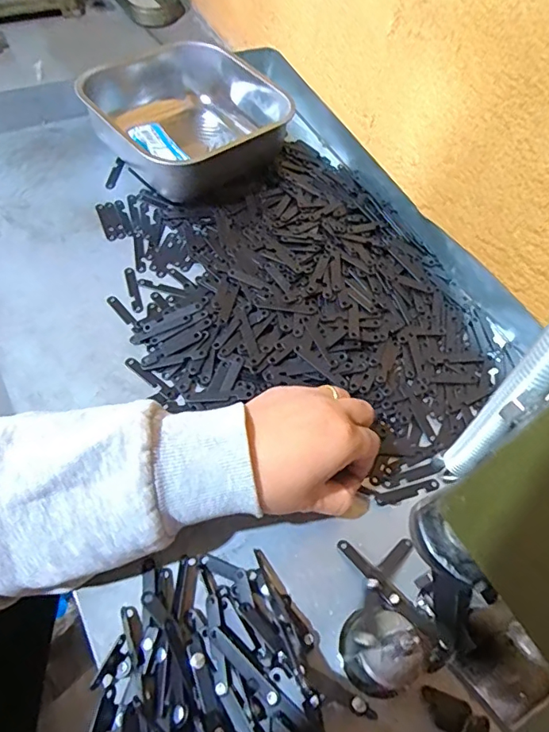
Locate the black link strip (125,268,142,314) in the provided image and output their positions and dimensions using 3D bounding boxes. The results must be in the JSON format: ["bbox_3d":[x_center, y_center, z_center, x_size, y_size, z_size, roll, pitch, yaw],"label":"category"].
[{"bbox_3d":[-0.123,-0.067,0.441,0.008,0.004,0.050,-12,60,-14],"label":"black link strip"}]

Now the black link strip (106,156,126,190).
[{"bbox_3d":[-0.166,-0.199,0.526,0.012,0.006,0.043,13,57,1],"label":"black link strip"}]

